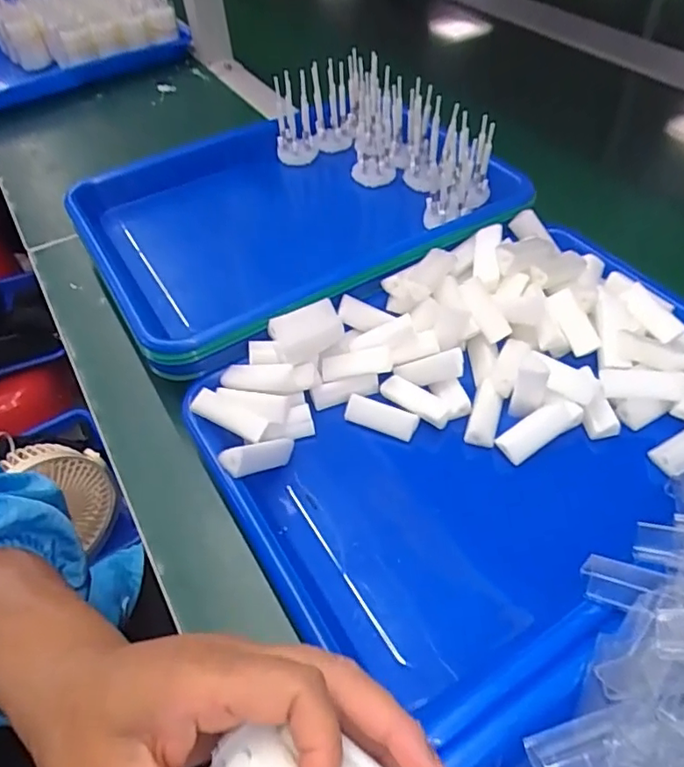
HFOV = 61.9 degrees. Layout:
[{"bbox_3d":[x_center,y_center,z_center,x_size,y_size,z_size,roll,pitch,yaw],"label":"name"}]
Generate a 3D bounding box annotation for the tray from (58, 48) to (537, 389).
[{"bbox_3d":[-0.040,-0.150,0.473,0.321,0.102,0.247,-26,53,-17],"label":"tray"}]

